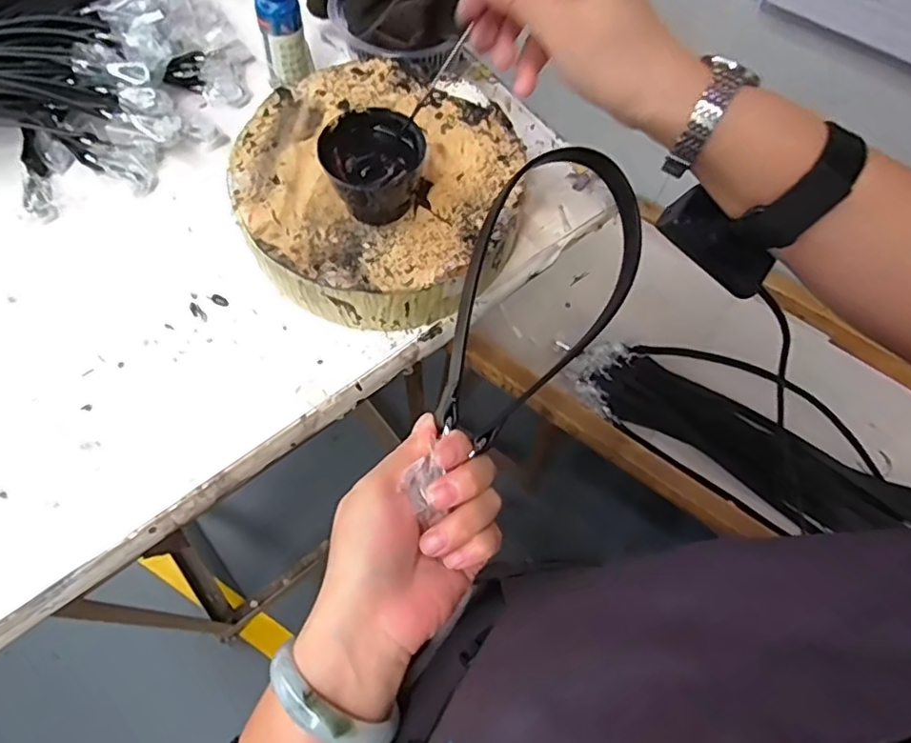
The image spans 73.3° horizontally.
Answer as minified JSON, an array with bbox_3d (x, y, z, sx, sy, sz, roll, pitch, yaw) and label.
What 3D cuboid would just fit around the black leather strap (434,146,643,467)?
[{"bbox_3d":[0.048,-0.050,0.359,0.099,0.017,0.198,39,69,-8],"label":"black leather strap"}]

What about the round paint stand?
[{"bbox_3d":[-0.052,-0.137,0.424,0.189,0.096,0.192,1,65,-2],"label":"round paint stand"}]

